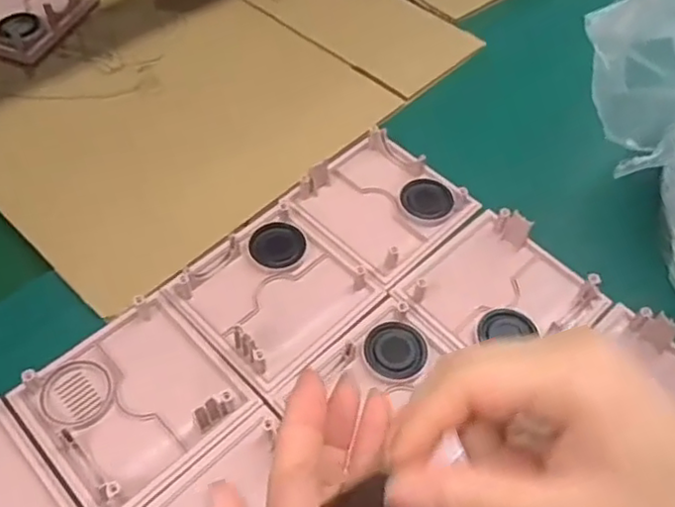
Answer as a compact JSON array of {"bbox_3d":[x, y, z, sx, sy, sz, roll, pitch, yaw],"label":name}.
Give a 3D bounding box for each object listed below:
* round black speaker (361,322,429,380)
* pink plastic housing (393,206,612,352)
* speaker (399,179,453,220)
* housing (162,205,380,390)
[{"bbox_3d":[0.036,0.060,0.395,0.039,0.005,0.037,1,55,-1],"label":"round black speaker"},{"bbox_3d":[0.110,0.024,0.424,0.105,0.024,0.104,-36,63,-24],"label":"pink plastic housing"},{"bbox_3d":[0.066,-0.041,0.471,0.039,0.007,0.032,21,57,13],"label":"speaker"},{"bbox_3d":[-0.039,0.019,0.412,0.108,0.026,0.098,-38,64,-25],"label":"housing"}]

